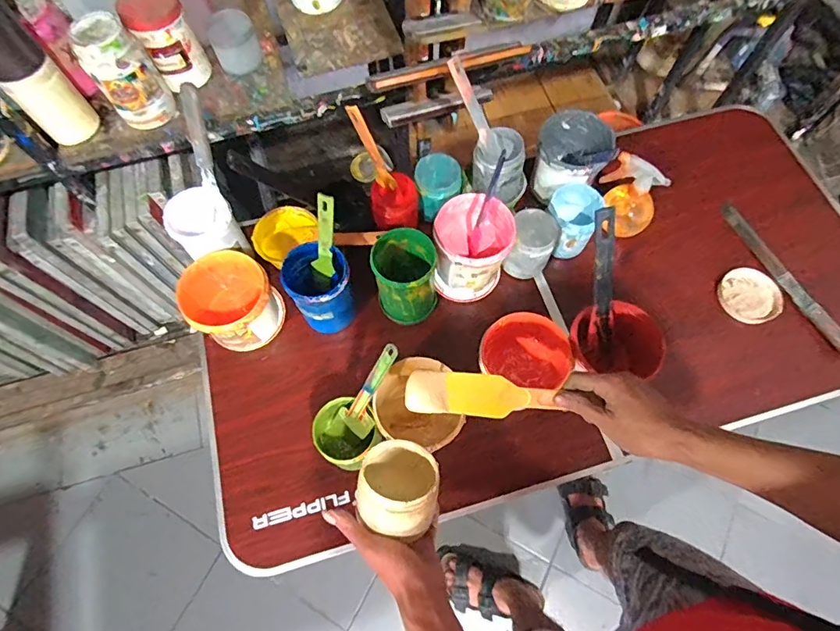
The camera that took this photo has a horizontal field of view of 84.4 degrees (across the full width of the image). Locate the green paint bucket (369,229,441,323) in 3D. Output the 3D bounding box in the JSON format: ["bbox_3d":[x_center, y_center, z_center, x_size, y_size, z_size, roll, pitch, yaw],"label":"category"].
[{"bbox_3d":[-0.022,-0.062,0.748,0.098,0.135,0.103,0,68,0],"label":"green paint bucket"}]

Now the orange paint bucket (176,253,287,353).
[{"bbox_3d":[-0.294,-0.015,0.751,0.125,0.137,0.123,0,68,0],"label":"orange paint bucket"}]

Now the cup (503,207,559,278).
[{"bbox_3d":[0.191,-0.121,0.796,0.074,0.102,0.072,0,68,0],"label":"cup"}]

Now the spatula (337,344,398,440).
[{"bbox_3d":[-0.066,0.102,0.622,0.053,0.180,0.012,39,40,13],"label":"spatula"}]

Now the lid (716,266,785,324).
[{"bbox_3d":[0.579,-0.036,0.812,0.099,0.021,0.098,0,68,0],"label":"lid"}]

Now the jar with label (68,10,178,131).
[{"bbox_3d":[-0.506,-0.417,0.797,0.099,0.155,0.091,0,68,0],"label":"jar with label"}]

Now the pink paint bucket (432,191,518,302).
[{"bbox_3d":[0.087,-0.112,0.789,0.122,0.141,0.123,0,68,0],"label":"pink paint bucket"}]

